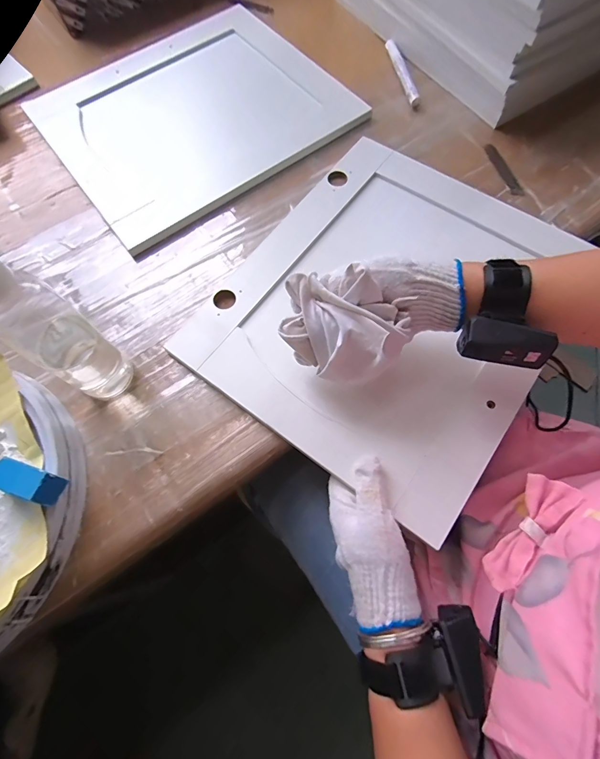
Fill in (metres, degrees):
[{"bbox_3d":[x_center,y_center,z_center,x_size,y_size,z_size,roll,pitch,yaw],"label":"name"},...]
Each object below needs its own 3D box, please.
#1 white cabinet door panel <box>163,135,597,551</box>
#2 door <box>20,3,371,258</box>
[{"bbox_3d":[0.099,-0.091,0.425,0.335,0.023,0.385,34,73,14],"label":"white cabinet door panel"},{"bbox_3d":[-0.161,-0.397,0.555,0.385,0.021,0.351,-36,71,-12],"label":"door"}]

